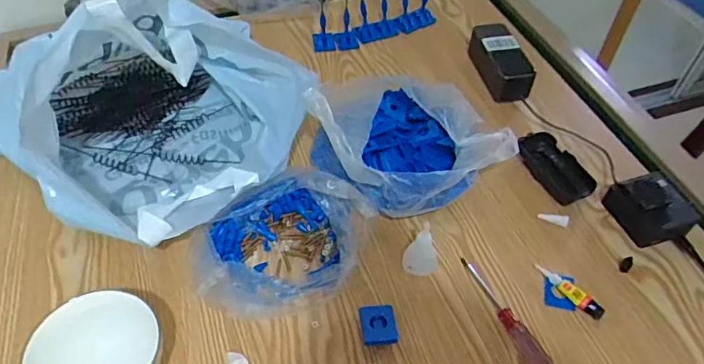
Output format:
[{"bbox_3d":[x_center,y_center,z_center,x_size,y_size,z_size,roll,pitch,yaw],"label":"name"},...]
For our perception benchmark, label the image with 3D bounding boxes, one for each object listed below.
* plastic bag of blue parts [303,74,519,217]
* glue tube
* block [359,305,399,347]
[{"bbox_3d":[0.056,-0.053,0.622,0.186,0.127,0.183,-24,55,-19],"label":"plastic bag of blue parts"},{"bbox_3d":[0.233,0.113,0.566,0.019,0.012,0.081,-36,60,-27],"label":"glue tube"},{"bbox_3d":[0.026,0.144,0.531,0.035,0.014,0.040,-6,51,-6],"label":"block"}]

